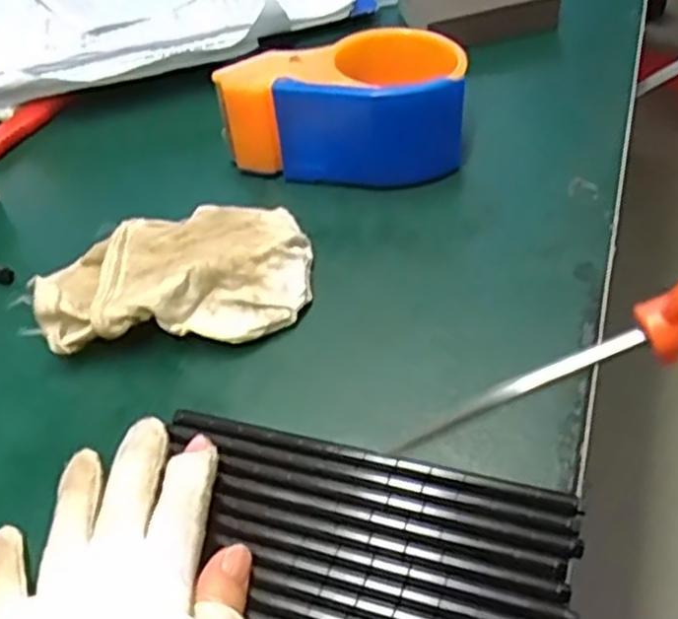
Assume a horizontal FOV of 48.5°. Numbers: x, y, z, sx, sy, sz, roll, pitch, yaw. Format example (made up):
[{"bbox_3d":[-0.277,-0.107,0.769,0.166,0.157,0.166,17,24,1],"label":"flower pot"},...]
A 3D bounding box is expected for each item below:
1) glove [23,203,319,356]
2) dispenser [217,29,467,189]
[{"bbox_3d":[-0.080,-0.021,0.381,0.131,0.033,0.091,-6,49,0],"label":"glove"},{"bbox_3d":[0.003,-0.116,0.432,0.136,0.060,0.081,-6,49,1],"label":"dispenser"}]

